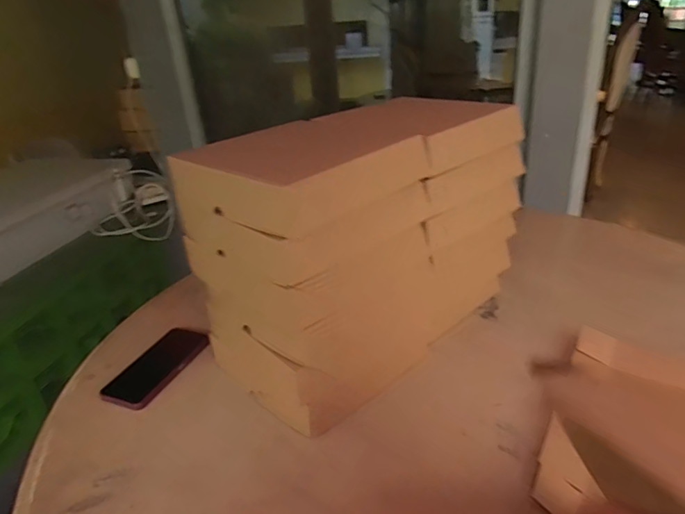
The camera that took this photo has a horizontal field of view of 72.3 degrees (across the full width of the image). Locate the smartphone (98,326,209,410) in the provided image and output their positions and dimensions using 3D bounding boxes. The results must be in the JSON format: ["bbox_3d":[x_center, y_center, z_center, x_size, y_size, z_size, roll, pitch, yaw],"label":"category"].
[{"bbox_3d":[-0.280,0.162,0.704,0.083,0.013,0.155,9,30,26],"label":"smartphone"}]

